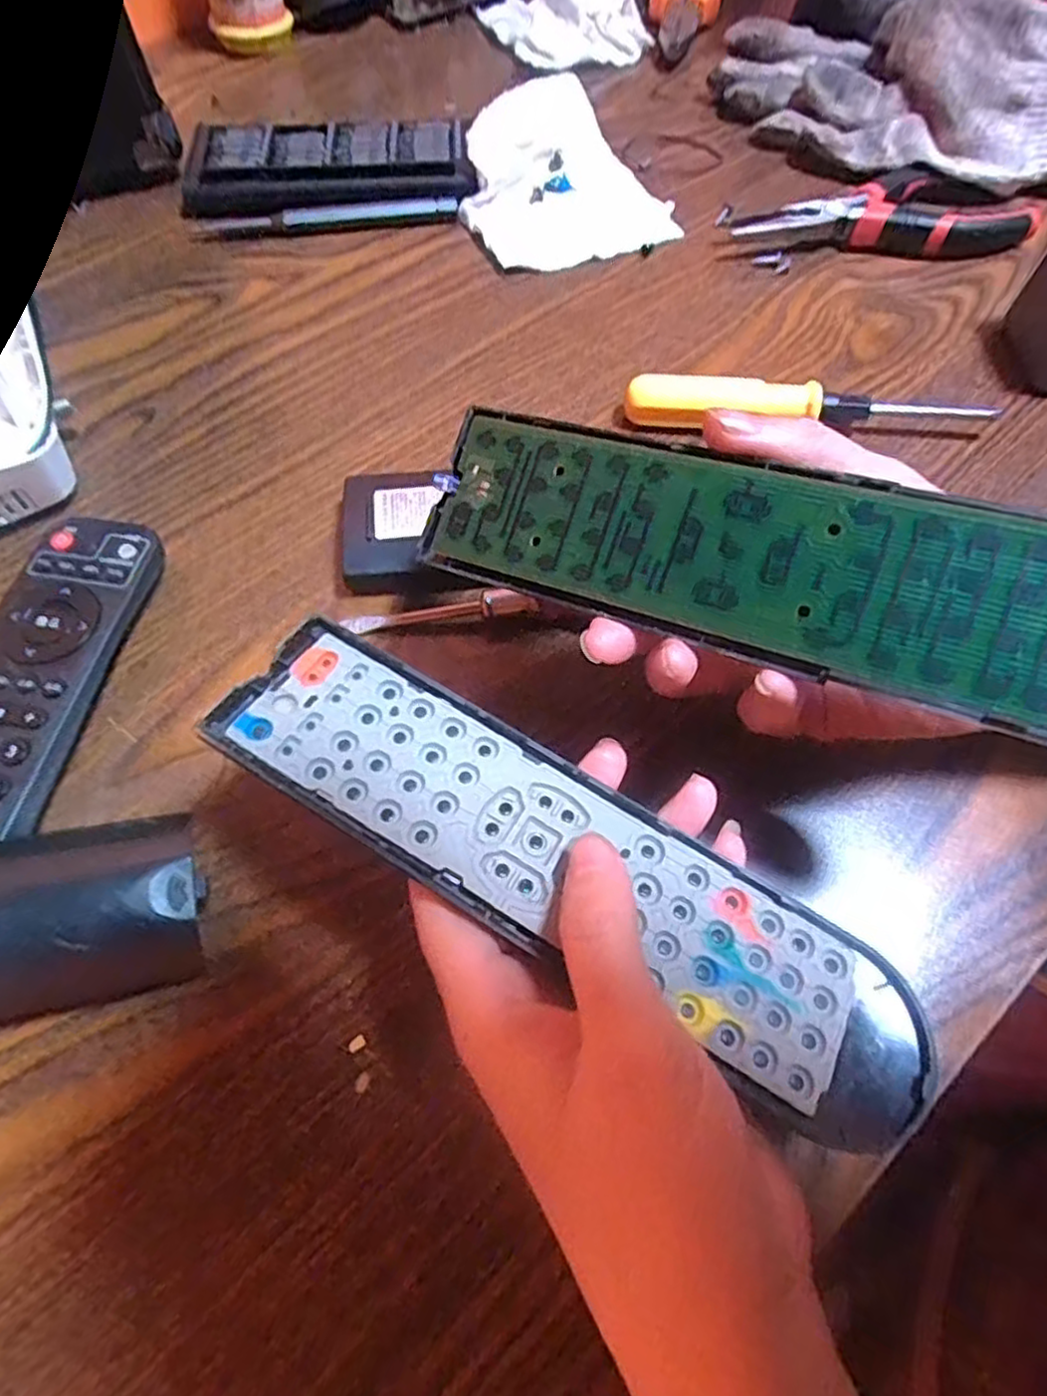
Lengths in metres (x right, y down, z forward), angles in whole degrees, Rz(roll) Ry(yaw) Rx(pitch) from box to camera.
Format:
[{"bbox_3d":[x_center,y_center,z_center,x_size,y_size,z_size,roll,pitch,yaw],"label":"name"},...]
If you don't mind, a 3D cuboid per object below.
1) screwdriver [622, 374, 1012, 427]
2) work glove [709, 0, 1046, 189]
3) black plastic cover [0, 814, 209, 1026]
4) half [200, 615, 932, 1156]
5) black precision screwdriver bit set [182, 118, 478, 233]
[{"bbox_3d":[0.125,-0.128,0.307,0.157,0.016,0.016,3,63,-2],"label":"screwdriver"},{"bbox_3d":[0.227,-0.356,0.409,0.224,0.077,0.109,29,66,11],"label":"work glove"},{"bbox_3d":[-0.135,0.064,0.206,0.076,0.028,0.051,-16,66,-11],"label":"black plastic cover"},{"bbox_3d":[0.011,0.042,0.181,0.194,0.009,0.048,30,66,7],"label":"half"},{"bbox_3d":[-0.104,-0.281,0.374,0.146,0.025,0.074,-7,64,-7],"label":"black precision screwdriver bit set"}]

